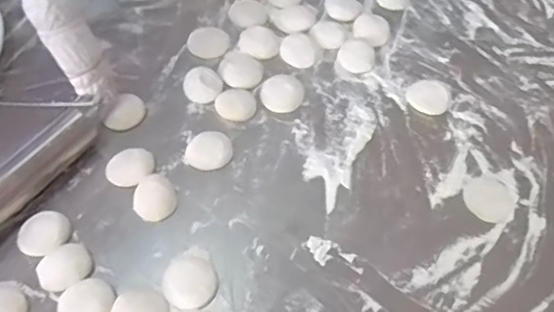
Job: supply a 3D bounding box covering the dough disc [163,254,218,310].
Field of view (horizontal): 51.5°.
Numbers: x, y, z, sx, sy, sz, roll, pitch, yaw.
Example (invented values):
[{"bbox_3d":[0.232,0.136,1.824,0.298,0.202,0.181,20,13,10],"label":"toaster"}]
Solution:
[{"bbox_3d":[-0.063,0.090,0.417,0.037,0.009,0.041,-8,57,-11],"label":"dough disc"}]

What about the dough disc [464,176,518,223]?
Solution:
[{"bbox_3d":[0.181,0.036,0.487,0.041,0.004,0.045,2,56,-4],"label":"dough disc"}]

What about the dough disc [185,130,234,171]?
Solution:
[{"bbox_3d":[-0.056,-0.005,0.485,0.037,0.008,0.041,16,56,6],"label":"dough disc"}]

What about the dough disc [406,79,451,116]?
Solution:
[{"bbox_3d":[0.145,-0.057,0.545,0.039,0.004,0.041,2,56,-4],"label":"dough disc"}]

